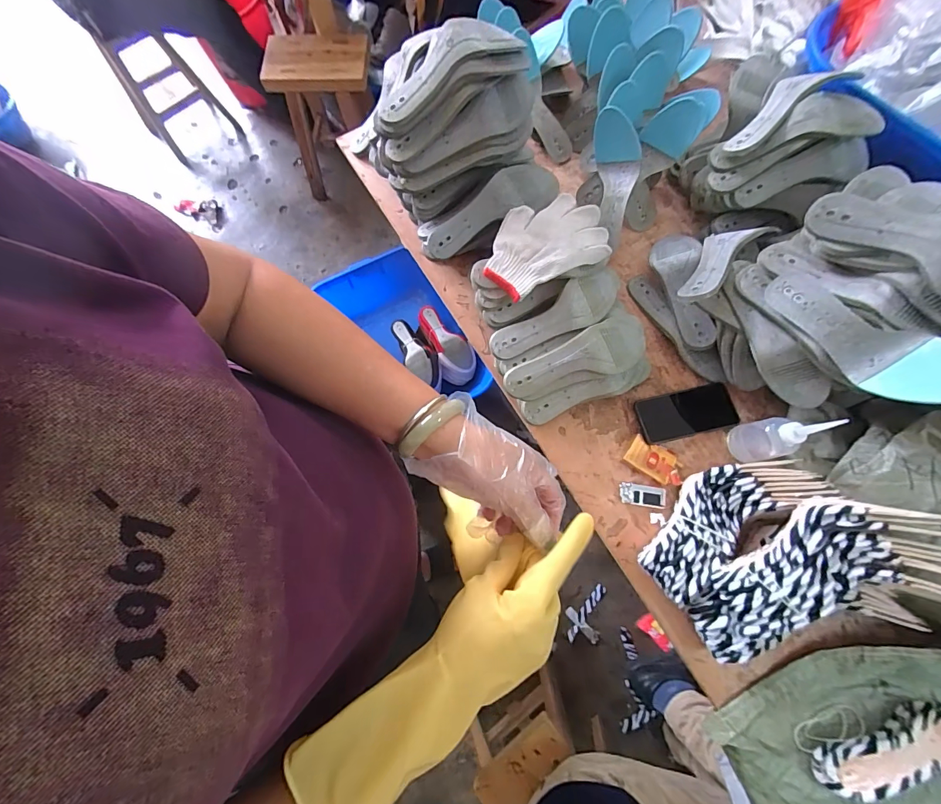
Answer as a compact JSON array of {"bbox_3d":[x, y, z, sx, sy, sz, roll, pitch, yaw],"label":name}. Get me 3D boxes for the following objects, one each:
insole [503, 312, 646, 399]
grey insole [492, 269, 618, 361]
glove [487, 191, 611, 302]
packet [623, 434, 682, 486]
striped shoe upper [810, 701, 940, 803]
[{"bbox_3d":[0.178,-0.068,0.644,0.248,0.066,0.087,-24,75,-5],"label":"insole"},{"bbox_3d":[0.146,-0.136,0.670,0.239,0.058,0.075,-29,75,9],"label":"grey insole"},{"bbox_3d":[0.116,-0.255,0.645,0.194,0.029,0.134,-23,75,-5],"label":"glove"},{"bbox_3d":[0.302,0.096,0.665,0.092,0.021,0.056,32,78,10],"label":"packet"},{"bbox_3d":[0.588,0.452,0.493,0.252,0.131,0.092,-12,75,-2],"label":"striped shoe upper"}]

